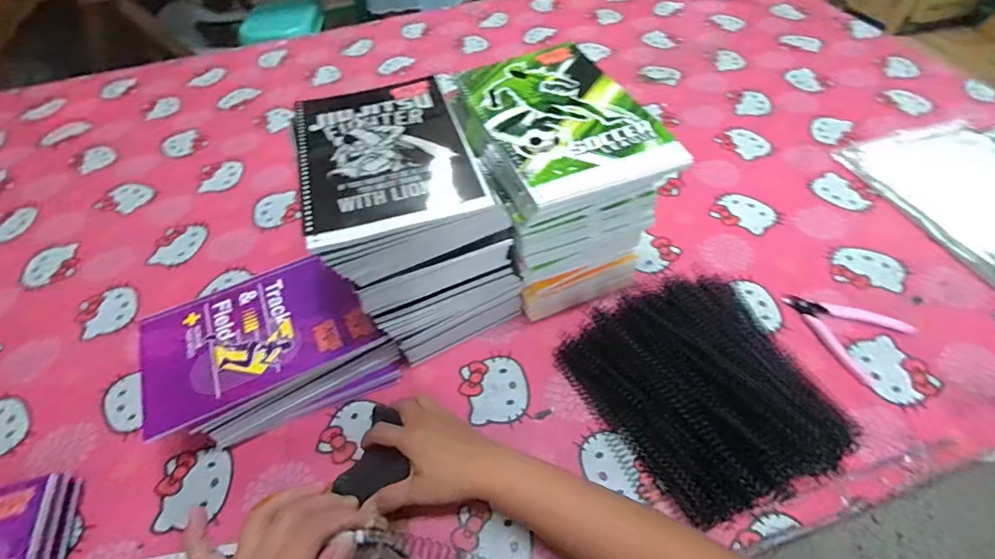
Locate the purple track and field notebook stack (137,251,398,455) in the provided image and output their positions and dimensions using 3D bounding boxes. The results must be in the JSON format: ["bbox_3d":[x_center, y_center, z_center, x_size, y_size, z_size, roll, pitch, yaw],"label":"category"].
[{"bbox_3d":[-0.241,0.072,0.510,0.225,0.085,0.143,-23,54,-14],"label":"purple track and field notebook stack"}]

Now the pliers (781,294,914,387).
[{"bbox_3d":[0.394,0.048,0.536,0.103,0.010,0.113,-34,58,-21],"label":"pliers"}]

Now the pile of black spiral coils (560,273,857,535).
[{"bbox_3d":[0.199,0.103,0.465,0.197,0.077,0.226,-21,54,-13],"label":"pile of black spiral coils"}]

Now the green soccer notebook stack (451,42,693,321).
[{"bbox_3d":[0.062,-0.085,0.530,0.149,0.233,0.203,-21,54,-13],"label":"green soccer notebook stack"}]

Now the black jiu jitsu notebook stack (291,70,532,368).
[{"bbox_3d":[-0.093,-0.052,0.504,0.169,0.222,0.204,-24,55,-14],"label":"black jiu jitsu notebook stack"}]

